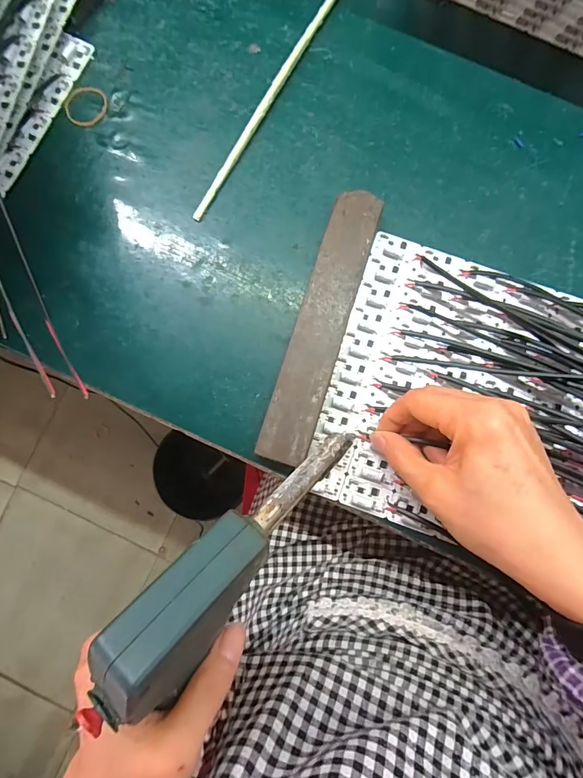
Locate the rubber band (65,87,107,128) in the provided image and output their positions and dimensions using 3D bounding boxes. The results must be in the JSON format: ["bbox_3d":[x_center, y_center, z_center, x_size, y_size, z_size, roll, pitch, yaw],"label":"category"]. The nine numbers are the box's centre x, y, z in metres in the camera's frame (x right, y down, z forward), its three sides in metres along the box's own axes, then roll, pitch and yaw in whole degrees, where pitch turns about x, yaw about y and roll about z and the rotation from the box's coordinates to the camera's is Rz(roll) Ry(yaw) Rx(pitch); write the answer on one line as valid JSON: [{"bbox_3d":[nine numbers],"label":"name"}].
[{"bbox_3d":[-0.166,-0.227,0.312,0.034,0.004,0.036,0,83,1],"label":"rubber band"}]

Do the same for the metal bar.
[{"bbox_3d":[0.021,-0.045,0.279,0.036,0.017,0.197,17,83,3],"label":"metal bar"}]

